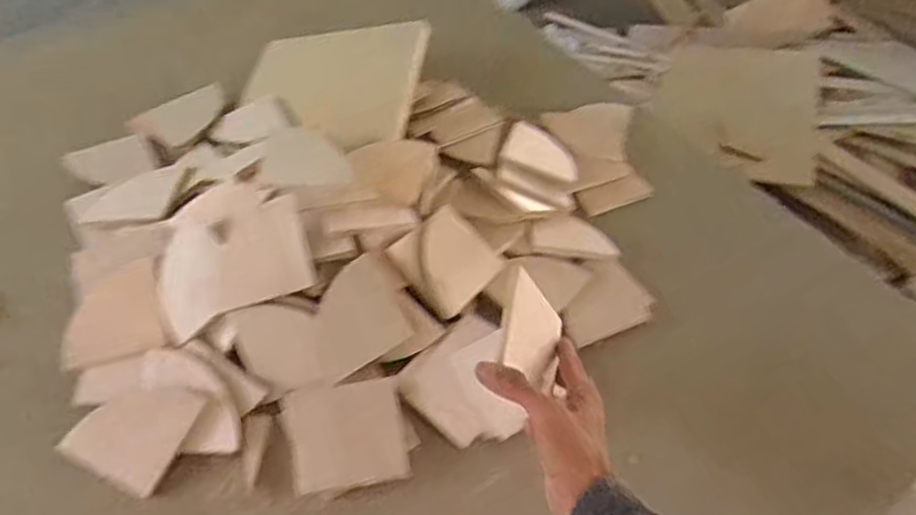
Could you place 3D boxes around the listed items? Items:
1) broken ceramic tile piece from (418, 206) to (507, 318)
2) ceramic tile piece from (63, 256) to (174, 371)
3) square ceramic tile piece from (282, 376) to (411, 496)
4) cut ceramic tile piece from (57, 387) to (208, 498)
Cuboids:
[{"bbox_3d":[-0.007,0.000,0.730,0.098,0.011,0.097,48,65,-1],"label":"broken ceramic tile piece"},{"bbox_3d":[-0.352,0.058,0.665,0.101,0.008,0.095,-16,71,-1],"label":"ceramic tile piece"},{"bbox_3d":[-0.107,0.169,0.627,0.109,0.014,0.102,-6,52,-10],"label":"square ceramic tile piece"},{"bbox_3d":[-0.304,0.159,0.613,0.097,0.004,0.096,23,66,6],"label":"cut ceramic tile piece"}]

